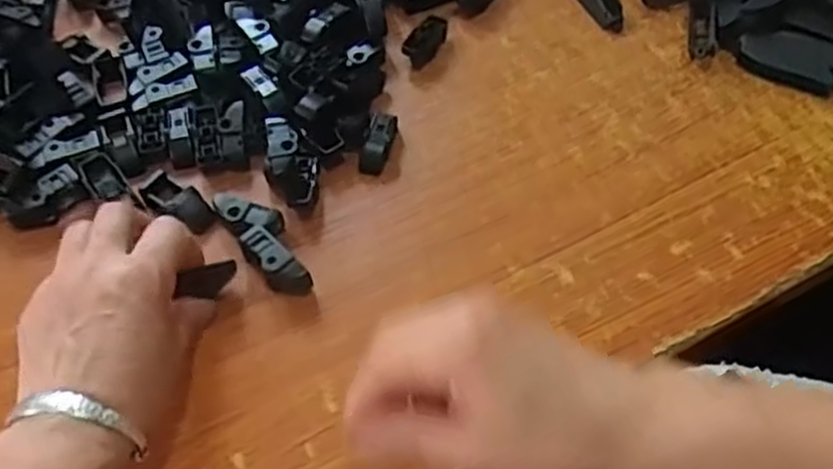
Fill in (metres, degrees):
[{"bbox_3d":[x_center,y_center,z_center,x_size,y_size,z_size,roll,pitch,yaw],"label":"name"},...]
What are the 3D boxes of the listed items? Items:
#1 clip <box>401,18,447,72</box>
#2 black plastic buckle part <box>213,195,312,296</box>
[{"bbox_3d":[0.007,-0.147,0.570,0.018,0.022,0.041,28,62,18],"label":"clip"},{"bbox_3d":[-0.096,0.002,0.476,0.032,0.024,0.085,-30,61,-16],"label":"black plastic buckle part"}]

